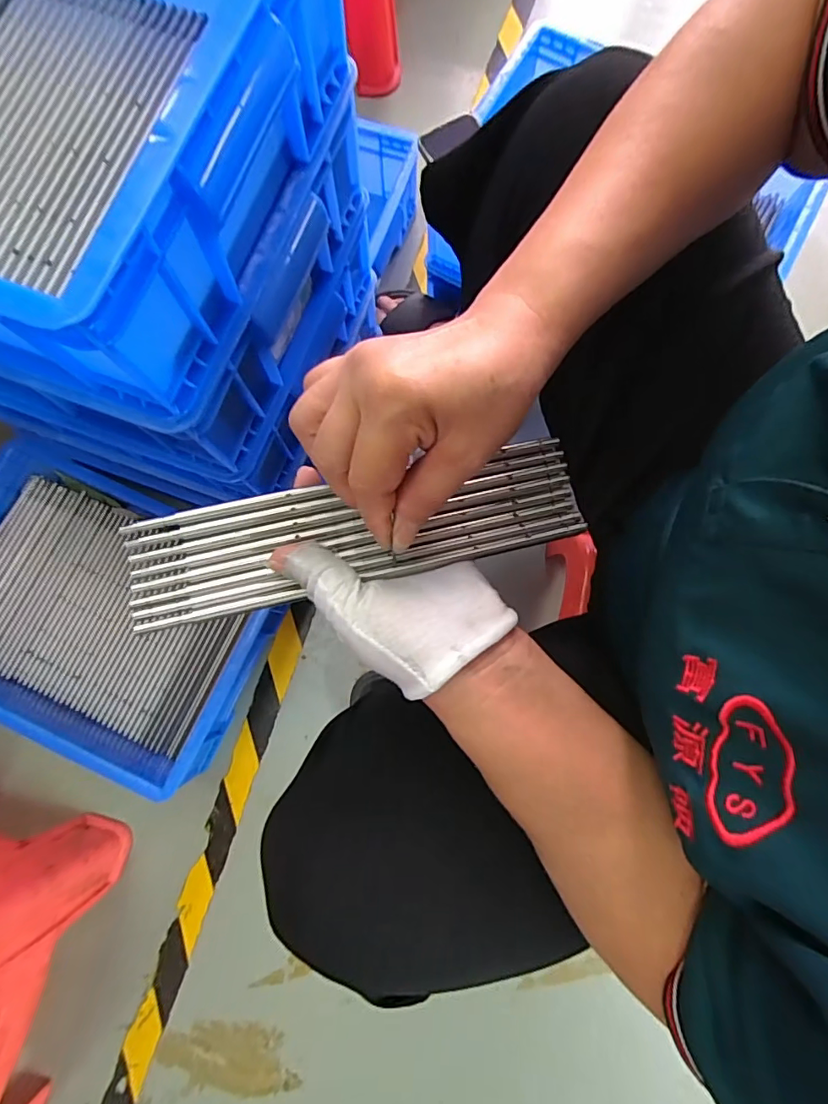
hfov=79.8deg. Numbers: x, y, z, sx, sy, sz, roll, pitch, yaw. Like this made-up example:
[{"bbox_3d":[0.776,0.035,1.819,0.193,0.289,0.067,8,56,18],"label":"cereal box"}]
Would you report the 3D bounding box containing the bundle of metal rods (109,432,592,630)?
[{"bbox_3d":[-0.026,-0.013,0.280,0.252,0.008,0.061,-11,79,-9],"label":"bundle of metal rods"}]

